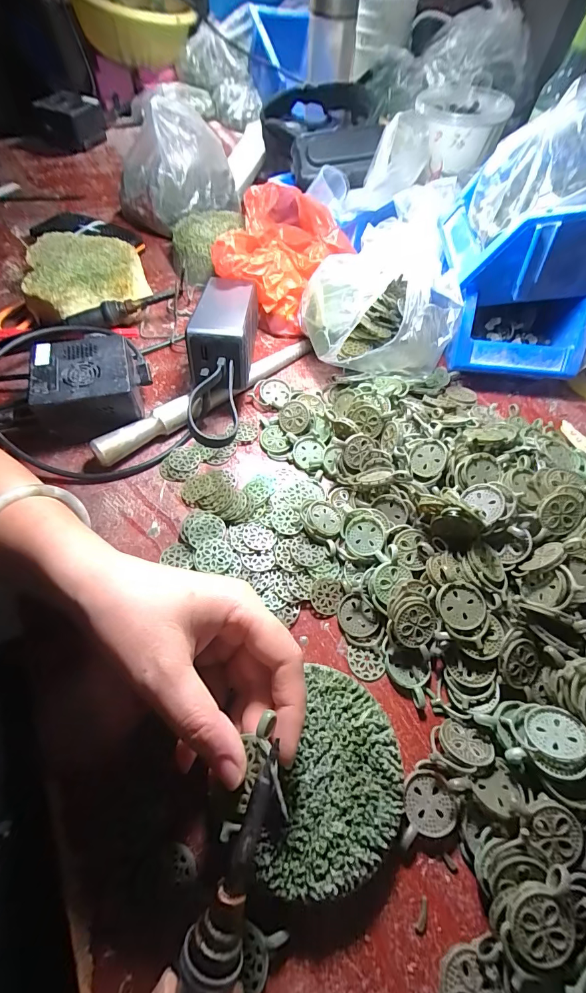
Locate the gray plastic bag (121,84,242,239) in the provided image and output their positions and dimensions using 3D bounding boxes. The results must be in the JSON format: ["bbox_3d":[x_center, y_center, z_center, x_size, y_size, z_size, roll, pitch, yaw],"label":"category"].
[{"bbox_3d":[-0.142,-0.393,0.455,0.139,0.113,0.087,-13,61,-10],"label":"gray plastic bag"}]

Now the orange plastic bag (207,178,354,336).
[{"bbox_3d":[-0.020,-0.251,0.413,0.125,0.079,0.134,31,62,15],"label":"orange plastic bag"}]

